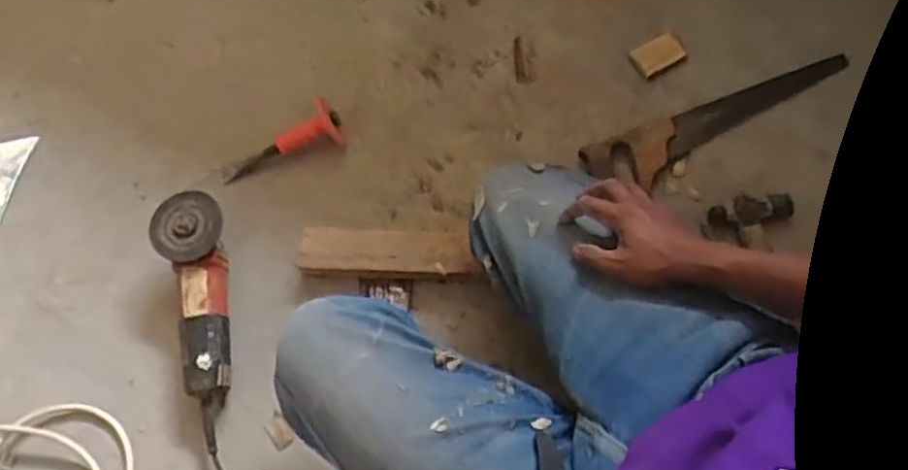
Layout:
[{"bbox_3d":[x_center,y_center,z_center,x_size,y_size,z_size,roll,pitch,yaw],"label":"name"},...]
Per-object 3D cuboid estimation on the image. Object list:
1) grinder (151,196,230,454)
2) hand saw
[{"bbox_3d":[-0.336,0.110,0.963,0.091,0.091,0.337,-14,69,-3],"label":"grinder"},{"bbox_3d":[0.400,-0.167,1.041,0.437,0.034,0.083,-20,69,-5],"label":"hand saw"}]

